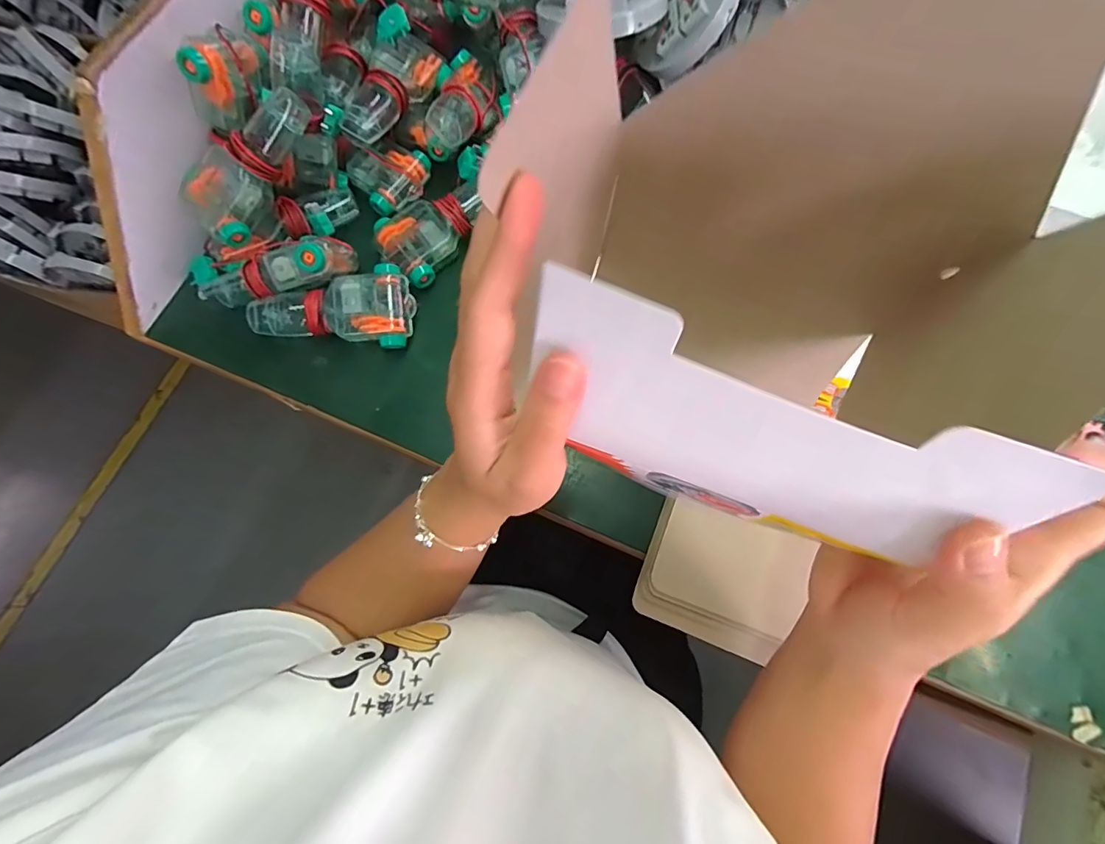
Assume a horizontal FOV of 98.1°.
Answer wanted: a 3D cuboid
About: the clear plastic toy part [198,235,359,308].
[{"bbox_3d":[-0.222,-0.116,0.387,0.120,0.049,0.033,-12,74,12],"label":"clear plastic toy part"}]

